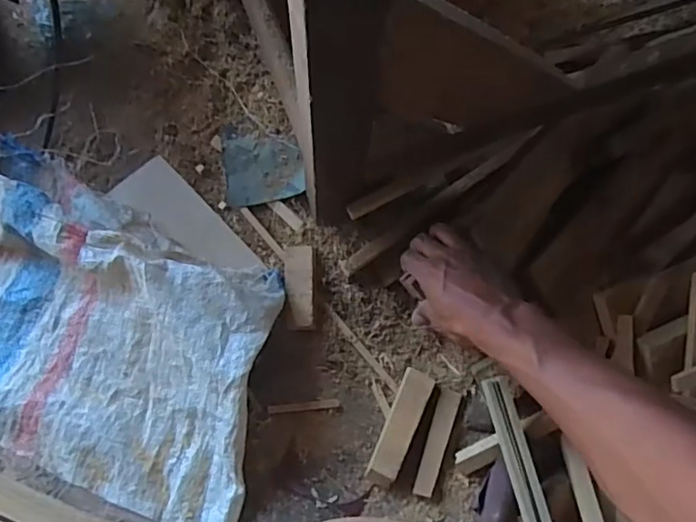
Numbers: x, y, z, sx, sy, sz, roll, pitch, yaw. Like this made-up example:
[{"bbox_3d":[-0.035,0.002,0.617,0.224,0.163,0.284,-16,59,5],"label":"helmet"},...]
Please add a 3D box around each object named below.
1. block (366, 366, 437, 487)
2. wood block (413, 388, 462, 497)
[{"bbox_3d":[0.055,0.174,0.605,0.033,0.026,0.120,23,75,6],"label":"block"},{"bbox_3d":[0.094,0.189,0.605,0.022,0.007,0.109,17,74,4],"label":"wood block"}]

